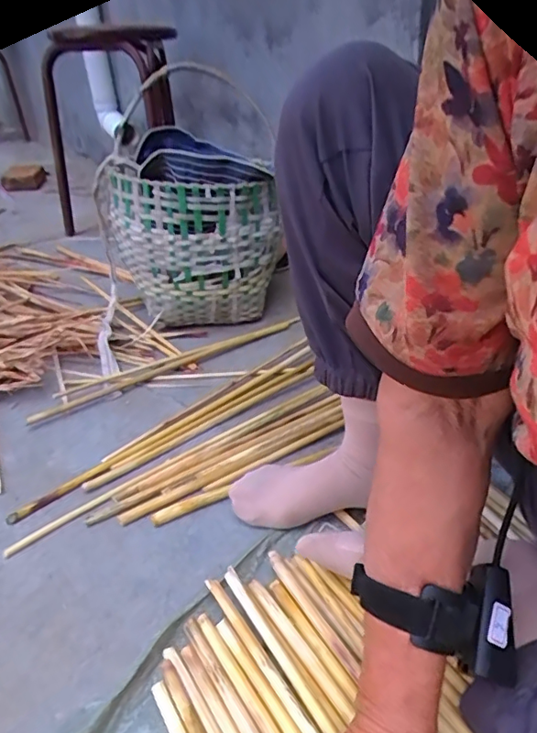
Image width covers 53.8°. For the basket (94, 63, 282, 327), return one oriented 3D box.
[{"bbox_3d":[-0.132,-0.235,0.932,0.286,0.282,0.280,-13,33,-15],"label":"basket"}]

